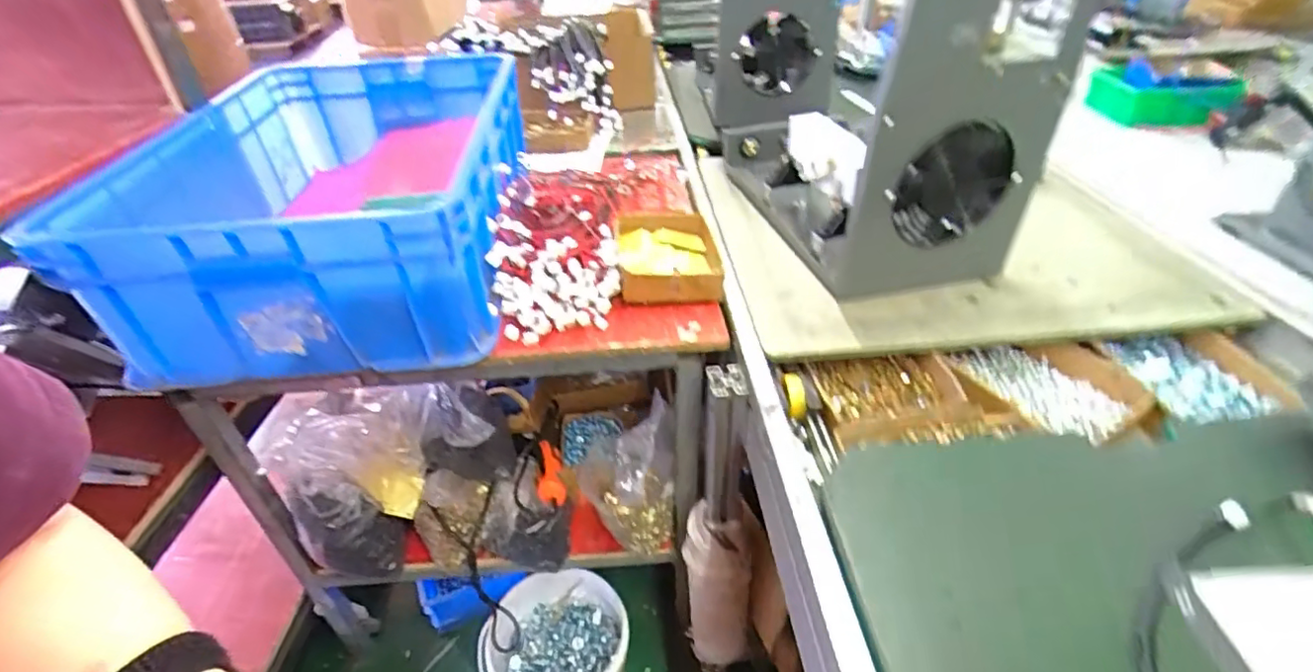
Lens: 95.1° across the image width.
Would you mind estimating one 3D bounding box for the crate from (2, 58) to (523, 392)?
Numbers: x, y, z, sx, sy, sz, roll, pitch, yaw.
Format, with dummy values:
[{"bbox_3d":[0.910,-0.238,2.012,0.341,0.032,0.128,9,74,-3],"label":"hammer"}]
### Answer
[{"bbox_3d":[-0.424,-0.202,0.855,0.416,0.207,0.604,-5,38,-2],"label":"crate"}]

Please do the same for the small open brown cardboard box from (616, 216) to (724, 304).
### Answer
[{"bbox_3d":[0.015,-0.112,0.833,0.138,0.046,0.178,-5,38,-2],"label":"small open brown cardboard box"}]

